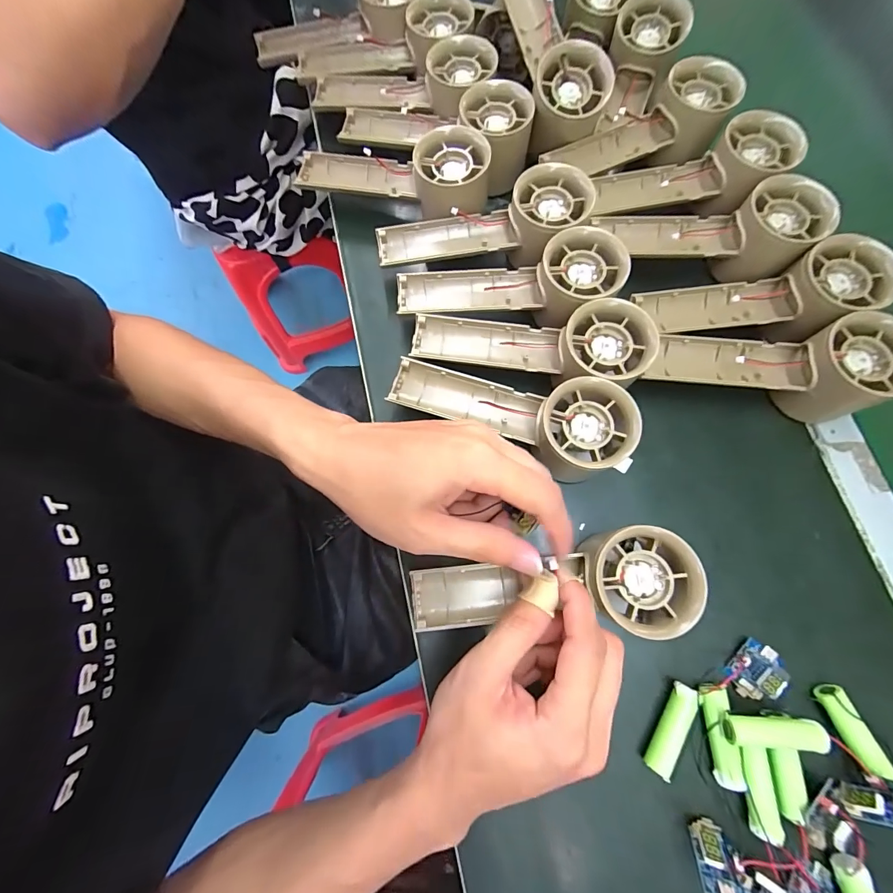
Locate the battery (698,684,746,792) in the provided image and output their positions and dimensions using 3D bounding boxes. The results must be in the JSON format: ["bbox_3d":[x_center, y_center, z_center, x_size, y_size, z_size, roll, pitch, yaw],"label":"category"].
[{"bbox_3d":[0.158,0.167,0.229,0.015,0.017,0.050,-6,74,1],"label":"battery"}]

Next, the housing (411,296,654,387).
[{"bbox_3d":[0.051,-0.067,0.258,0.151,0.035,0.053,3,75,3],"label":"housing"}]

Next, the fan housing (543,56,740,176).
[{"bbox_3d":[0.153,-0.249,0.311,0.138,0.044,0.055,-25,75,-5],"label":"fan housing"}]

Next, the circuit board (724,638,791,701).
[{"bbox_3d":[0.187,0.136,0.236,0.027,0.004,0.032,39,87,34],"label":"circuit board"}]

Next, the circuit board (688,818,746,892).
[{"bbox_3d":[0.143,0.216,0.207,0.021,0.033,0.011,6,114,10],"label":"circuit board"}]

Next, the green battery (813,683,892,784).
[{"bbox_3d":[0.235,0.164,0.226,0.014,0.014,0.049,-21,66,-4],"label":"green battery"}]

